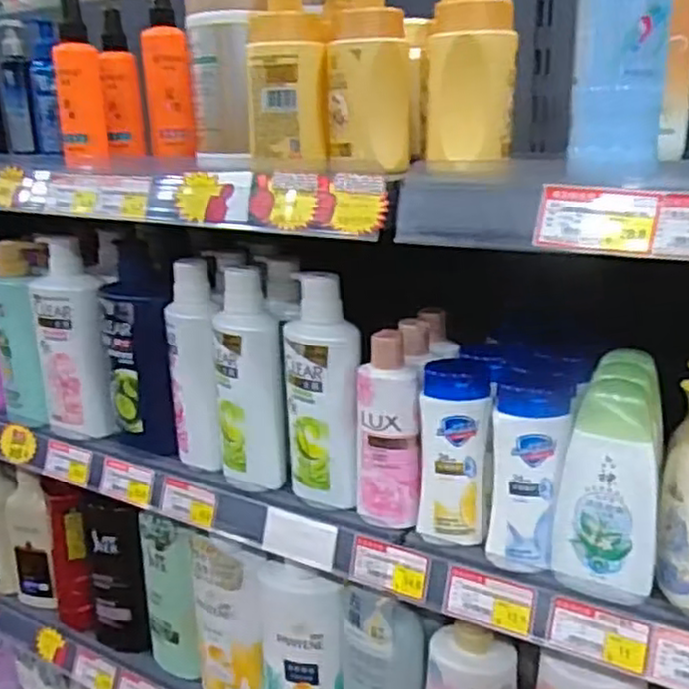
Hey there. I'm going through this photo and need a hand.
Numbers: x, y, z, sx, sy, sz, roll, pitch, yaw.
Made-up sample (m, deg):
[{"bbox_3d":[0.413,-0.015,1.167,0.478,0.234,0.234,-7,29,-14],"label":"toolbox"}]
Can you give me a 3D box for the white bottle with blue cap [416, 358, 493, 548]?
[{"bbox_3d":[0.091,0.092,0.592,0.057,0.145,0.055,0,18,4],"label":"white bottle with blue cap"}]

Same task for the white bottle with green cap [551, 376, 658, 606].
[{"bbox_3d":[0.193,0.107,0.521,0.068,0.155,0.041,5,19,18],"label":"white bottle with green cap"}]

